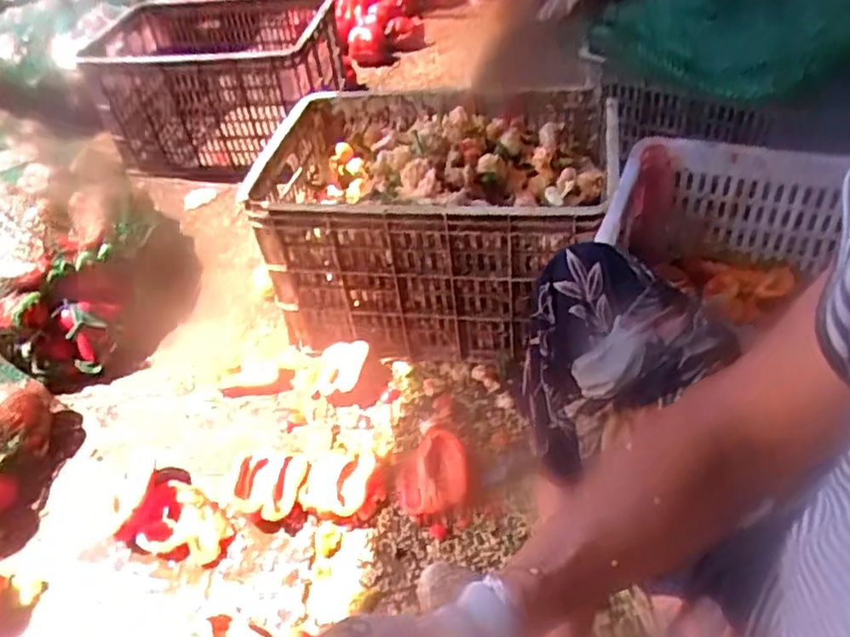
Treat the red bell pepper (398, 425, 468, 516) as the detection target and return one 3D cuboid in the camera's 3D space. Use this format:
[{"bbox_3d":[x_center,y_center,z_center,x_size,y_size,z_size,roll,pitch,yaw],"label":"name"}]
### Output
[{"bbox_3d":[0.010,0.204,0.904,0.093,0.048,0.109,-3,43,4],"label":"red bell pepper"}]

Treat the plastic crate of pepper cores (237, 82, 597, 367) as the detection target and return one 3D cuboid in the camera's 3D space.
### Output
[{"bbox_3d":[0.019,-0.173,1.104,0.494,0.278,0.400,3,44,12],"label":"plastic crate of pepper cores"}]

